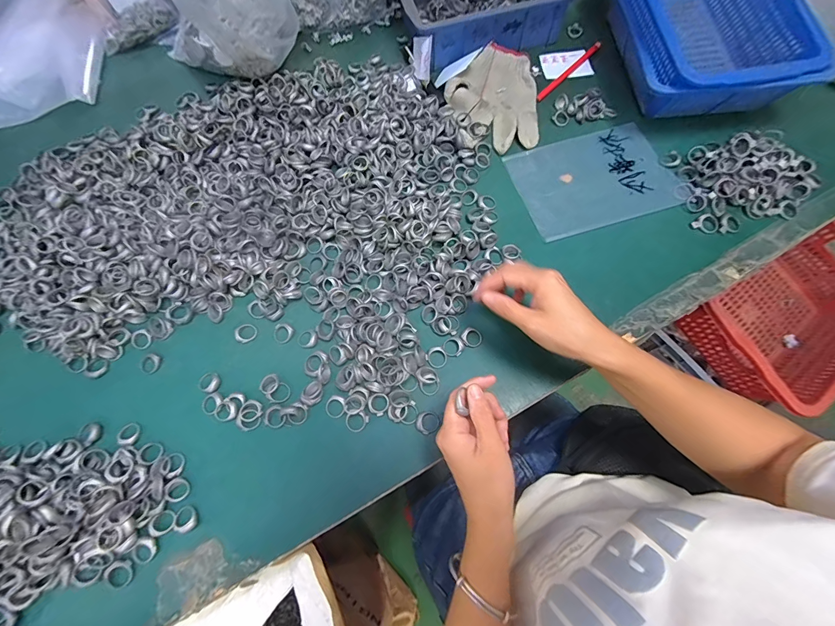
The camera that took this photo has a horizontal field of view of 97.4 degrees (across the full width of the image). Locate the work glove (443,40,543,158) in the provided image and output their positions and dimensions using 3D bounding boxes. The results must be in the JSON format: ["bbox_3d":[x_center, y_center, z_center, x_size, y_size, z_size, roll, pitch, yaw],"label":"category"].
[{"bbox_3d":[0.113,-0.321,0.537,0.126,0.019,0.190,2,69,3],"label":"work glove"}]

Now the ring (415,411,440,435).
[{"bbox_3d":[0.010,0.114,0.381,0.025,0.006,0.021,-20,69,-5],"label":"ring"}]

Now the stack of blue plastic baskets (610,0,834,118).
[{"bbox_3d":[0.390,-0.400,0.505,0.198,0.103,0.280,-6,69,0],"label":"stack of blue plastic baskets"}]

